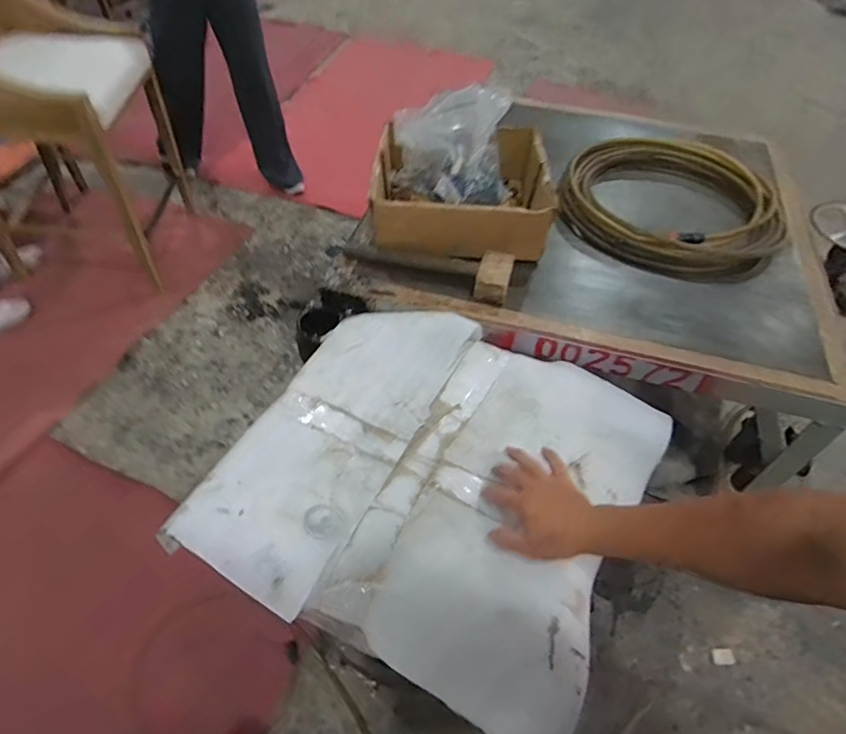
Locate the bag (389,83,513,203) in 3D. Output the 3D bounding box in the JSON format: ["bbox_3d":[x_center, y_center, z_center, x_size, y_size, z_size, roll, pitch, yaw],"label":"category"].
[{"bbox_3d":[0.060,-0.428,1.034,0.172,0.190,0.170,-27,56,-23],"label":"bag"}]

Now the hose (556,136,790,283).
[{"bbox_3d":[0.515,-0.343,1.077,0.445,0.054,0.420,17,51,11],"label":"hose"}]

